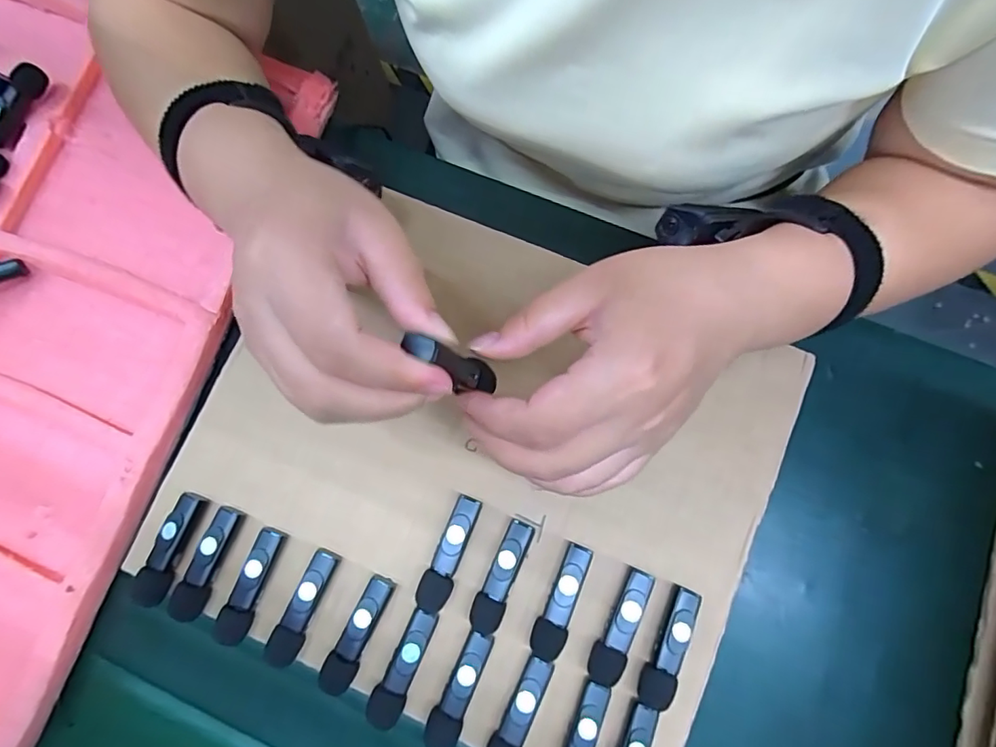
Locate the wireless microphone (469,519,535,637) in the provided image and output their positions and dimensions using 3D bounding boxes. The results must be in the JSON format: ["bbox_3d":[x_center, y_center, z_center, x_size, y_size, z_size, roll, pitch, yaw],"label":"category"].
[{"bbox_3d":[0.002,0.120,0.302,0.018,0.017,0.065,20,84,6],"label":"wireless microphone"}]

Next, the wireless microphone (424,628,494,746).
[{"bbox_3d":[-0.022,0.178,0.291,0.018,0.015,0.062,21,84,6],"label":"wireless microphone"}]

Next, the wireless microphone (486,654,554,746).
[{"bbox_3d":[0.011,0.191,0.287,0.016,0.017,0.064,24,85,6],"label":"wireless microphone"}]

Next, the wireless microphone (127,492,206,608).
[{"bbox_3d":[-0.198,0.105,0.308,0.017,0.016,0.065,21,85,6],"label":"wireless microphone"}]

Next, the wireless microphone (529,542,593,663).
[{"bbox_3d":[0.037,0.132,0.298,0.018,0.018,0.064,21,84,6],"label":"wireless microphone"}]

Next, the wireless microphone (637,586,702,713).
[{"bbox_3d":[0.098,0.155,0.290,0.016,0.017,0.065,22,85,6],"label":"wireless microphone"}]

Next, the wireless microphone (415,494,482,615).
[{"bbox_3d":[-0.030,0.107,0.304,0.019,0.018,0.068,19,84,6],"label":"wireless microphone"}]

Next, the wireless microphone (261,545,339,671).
[{"bbox_3d":[-0.115,0.137,0.300,0.018,0.014,0.066,22,85,6],"label":"wireless microphone"}]

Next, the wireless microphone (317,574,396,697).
[{"bbox_3d":[-0.082,0.152,0.297,0.018,0.015,0.065,24,85,6],"label":"wireless microphone"}]

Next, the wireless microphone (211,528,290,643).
[{"bbox_3d":[-0.147,0.125,0.303,0.017,0.012,0.065,19,84,6],"label":"wireless microphone"}]

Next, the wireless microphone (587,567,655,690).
[{"bbox_3d":[0.070,0.144,0.294,0.017,0.017,0.064,22,85,6],"label":"wireless microphone"}]

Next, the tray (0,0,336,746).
[{"bbox_3d":[-0.391,-0.042,0.348,0.386,0.045,0.482,19,80,4],"label":"tray"}]

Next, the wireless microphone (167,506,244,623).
[{"bbox_3d":[-0.174,0.113,0.305,0.016,0.014,0.065,20,84,6],"label":"wireless microphone"}]

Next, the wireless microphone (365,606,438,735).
[{"bbox_3d":[-0.055,0.168,0.293,0.019,0.014,0.065,21,85,6],"label":"wireless microphone"}]

